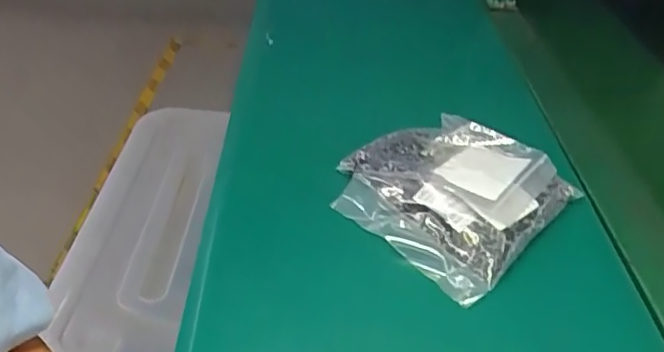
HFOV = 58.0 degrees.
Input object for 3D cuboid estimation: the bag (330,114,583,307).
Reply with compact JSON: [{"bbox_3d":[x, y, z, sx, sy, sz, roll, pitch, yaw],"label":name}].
[{"bbox_3d":[0.087,0.005,0.462,0.151,0.046,0.151,29,42,29],"label":"bag"}]

